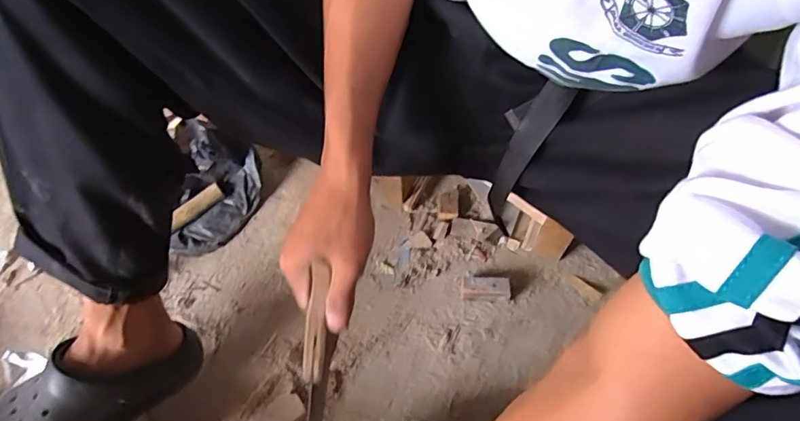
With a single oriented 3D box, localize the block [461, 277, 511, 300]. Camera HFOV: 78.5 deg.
[{"bbox_3d":[0.126,0.114,0.719,0.067,0.023,0.036,3,62,4],"label":"block"}]

